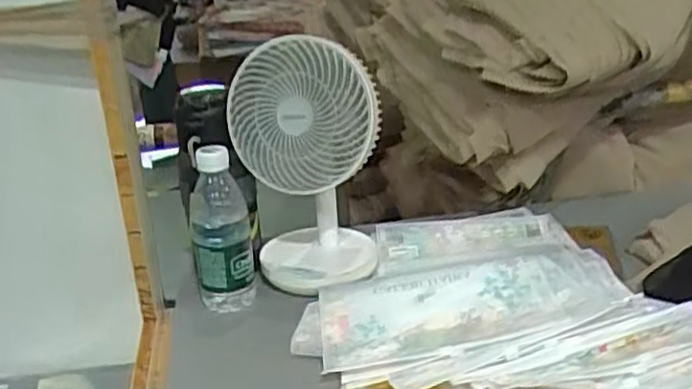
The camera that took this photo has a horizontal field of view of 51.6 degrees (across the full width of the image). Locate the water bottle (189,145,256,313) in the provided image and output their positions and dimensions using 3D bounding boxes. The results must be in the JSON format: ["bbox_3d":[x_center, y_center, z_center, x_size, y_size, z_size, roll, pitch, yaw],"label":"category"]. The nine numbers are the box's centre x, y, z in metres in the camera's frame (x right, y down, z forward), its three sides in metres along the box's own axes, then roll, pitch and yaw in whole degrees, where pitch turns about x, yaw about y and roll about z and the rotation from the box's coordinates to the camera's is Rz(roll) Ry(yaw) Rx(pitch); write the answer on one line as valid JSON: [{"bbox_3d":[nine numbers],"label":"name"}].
[{"bbox_3d":[-0.133,0.040,0.756,0.061,0.183,0.058,-8,23,-11],"label":"water bottle"}]

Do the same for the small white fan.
[{"bbox_3d":[-0.044,-0.033,0.770,0.149,0.248,0.123,-6,22,-6],"label":"small white fan"}]

